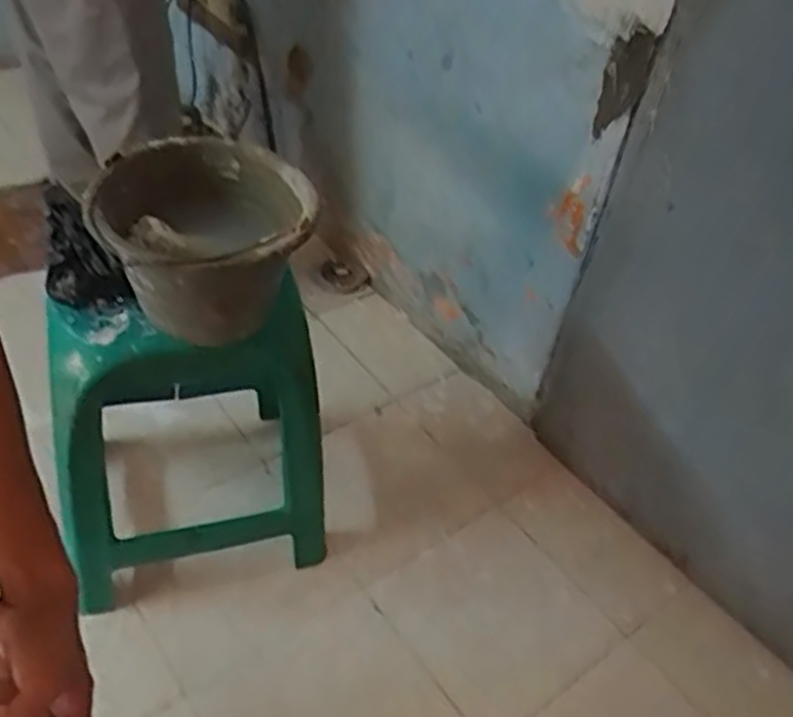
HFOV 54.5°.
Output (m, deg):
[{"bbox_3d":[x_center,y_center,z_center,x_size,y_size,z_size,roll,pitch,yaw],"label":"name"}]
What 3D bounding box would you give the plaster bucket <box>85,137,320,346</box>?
[{"bbox_3d":[-0.214,-0.133,0.896,0.223,0.153,0.237,6,42,-5],"label":"plaster bucket"}]

